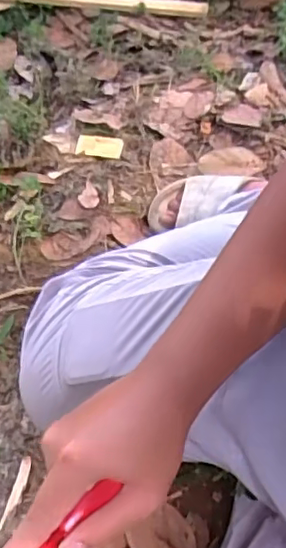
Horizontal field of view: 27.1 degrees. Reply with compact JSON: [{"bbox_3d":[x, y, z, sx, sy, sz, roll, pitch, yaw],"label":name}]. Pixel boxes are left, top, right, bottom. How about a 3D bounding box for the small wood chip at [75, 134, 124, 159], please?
[{"bbox_3d":[-0.079,-0.231,1.079,0.083,0.008,0.042,6,75,2],"label":"small wood chip"}]

